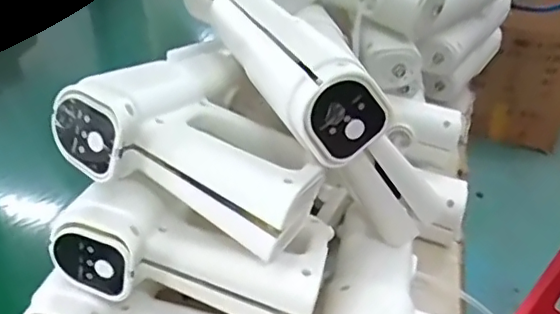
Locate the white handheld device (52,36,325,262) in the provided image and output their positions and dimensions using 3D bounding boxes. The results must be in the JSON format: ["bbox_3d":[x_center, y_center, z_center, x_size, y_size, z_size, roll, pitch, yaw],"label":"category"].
[{"bbox_3d":[-0.044,-0.027,0.416,0.183,0.072,0.170,16,36,17],"label":"white handheld device"}]

